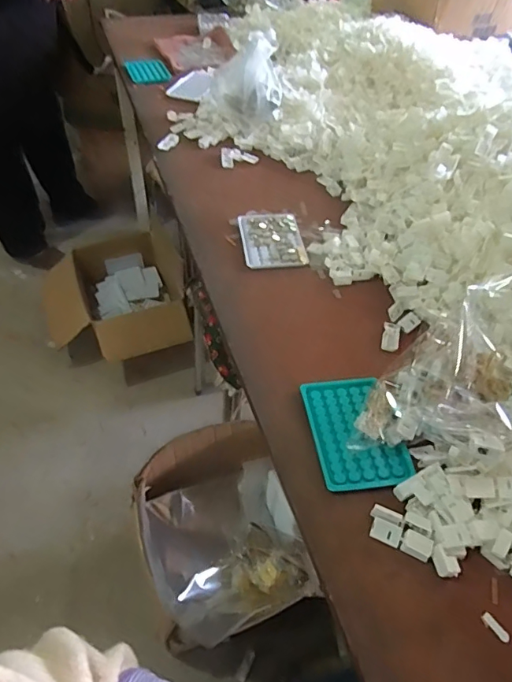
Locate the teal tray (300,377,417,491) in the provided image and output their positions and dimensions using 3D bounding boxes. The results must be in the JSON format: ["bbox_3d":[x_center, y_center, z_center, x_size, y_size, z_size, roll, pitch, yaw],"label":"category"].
[{"bbox_3d":[0.106,0.096,0.514,0.094,0.006,0.131,-6,48,-8],"label":"teal tray"}]

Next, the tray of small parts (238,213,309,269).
[{"bbox_3d":[0.023,-0.158,0.740,0.093,0.013,0.123,-5,48,-7],"label":"tray of small parts"}]

